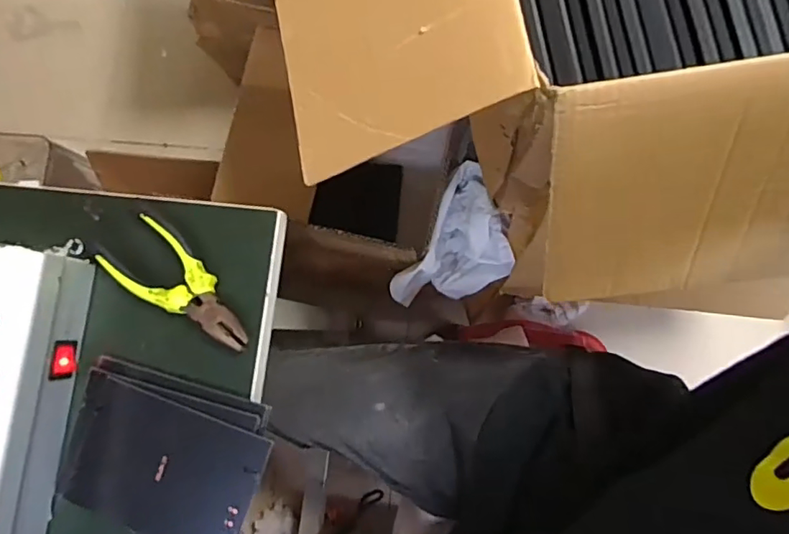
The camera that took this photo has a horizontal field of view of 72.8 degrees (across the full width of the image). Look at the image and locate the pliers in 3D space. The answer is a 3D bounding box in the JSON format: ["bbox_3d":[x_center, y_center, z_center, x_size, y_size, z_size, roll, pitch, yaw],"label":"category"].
[{"bbox_3d":[-0.174,0.017,0.435,0.141,0.018,0.057,42,89,10],"label":"pliers"}]

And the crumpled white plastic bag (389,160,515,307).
[{"bbox_3d":[0.061,-0.028,0.707,0.166,0.120,0.143,-23,81,3],"label":"crumpled white plastic bag"}]

